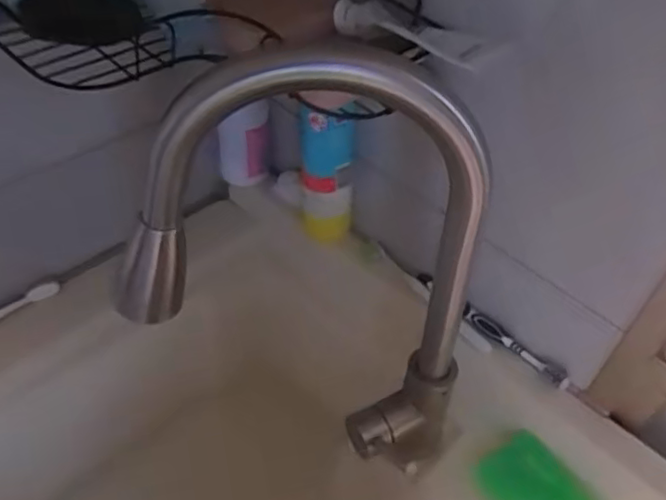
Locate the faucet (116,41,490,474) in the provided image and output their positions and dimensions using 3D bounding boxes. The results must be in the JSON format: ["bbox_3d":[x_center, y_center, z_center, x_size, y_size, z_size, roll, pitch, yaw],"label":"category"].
[{"bbox_3d":[-0.014,0.041,0.467,0.271,0.386,0.057,2,46,-5],"label":"faucet"}]

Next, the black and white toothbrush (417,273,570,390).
[{"bbox_3d":[0.159,0.079,0.659,0.020,0.028,0.188,-32,57,-32],"label":"black and white toothbrush"}]

